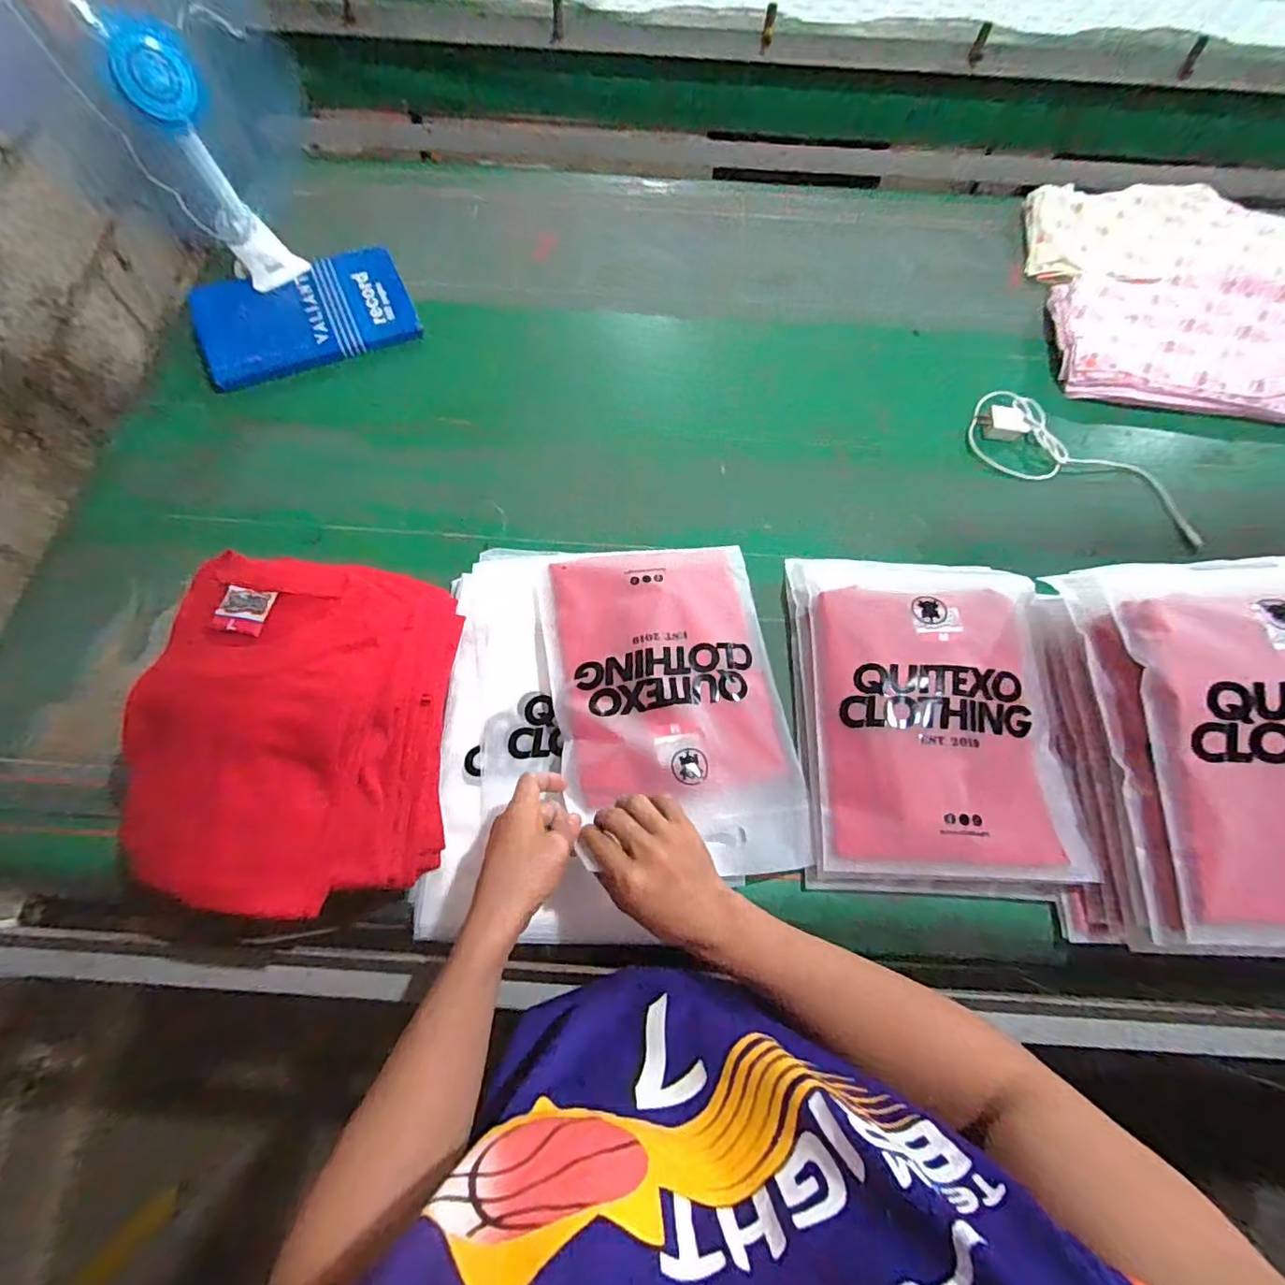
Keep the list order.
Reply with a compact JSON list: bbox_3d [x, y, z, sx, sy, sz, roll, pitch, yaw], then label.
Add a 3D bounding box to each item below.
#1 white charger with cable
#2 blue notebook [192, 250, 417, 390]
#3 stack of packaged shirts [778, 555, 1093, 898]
[{"bbox_3d":[0.561,-0.226,0.726,0.296,0.027,0.105,34,70,13],"label":"white charger with cable"},{"bbox_3d":[-0.478,-0.467,0.817,0.282,0.023,0.190,-24,69,-11],"label":"blue notebook"},{"bbox_3d":[0.281,0.062,0.576,0.243,0.064,0.345,4,66,1],"label":"stack of packaged shirts"}]

